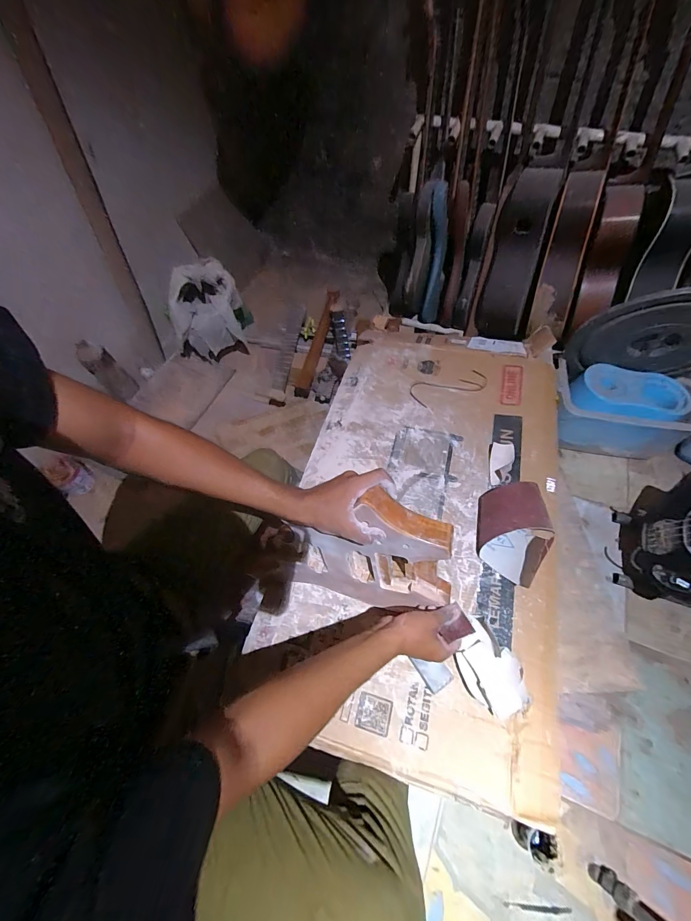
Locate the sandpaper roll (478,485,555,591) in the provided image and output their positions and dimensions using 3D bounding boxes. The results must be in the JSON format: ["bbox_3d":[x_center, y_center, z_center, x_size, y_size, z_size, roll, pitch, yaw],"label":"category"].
[{"bbox_3d":[0.317,0.130,0.665,0.135,0.073,0.184,26,67,17],"label":"sandpaper roll"}]

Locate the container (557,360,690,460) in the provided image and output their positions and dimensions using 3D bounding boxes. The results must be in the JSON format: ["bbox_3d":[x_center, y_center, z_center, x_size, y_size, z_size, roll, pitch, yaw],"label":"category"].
[{"bbox_3d":[0.935,-0.167,1.175,0.477,0.210,0.226,8,63,8],"label":"container"}]

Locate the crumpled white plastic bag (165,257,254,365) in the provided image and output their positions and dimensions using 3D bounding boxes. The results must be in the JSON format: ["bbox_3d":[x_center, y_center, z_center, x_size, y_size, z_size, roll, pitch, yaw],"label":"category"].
[{"bbox_3d":[-0.548,-0.563,1.403,0.314,0.322,0.250,-28,64,-11],"label":"crumpled white plastic bag"}]

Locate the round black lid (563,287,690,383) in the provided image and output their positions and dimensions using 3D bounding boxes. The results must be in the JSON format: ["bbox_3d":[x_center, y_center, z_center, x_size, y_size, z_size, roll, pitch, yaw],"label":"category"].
[{"bbox_3d":[0.888,-0.340,1.001,0.423,0.377,0.057,-6,69,47],"label":"round black lid"}]

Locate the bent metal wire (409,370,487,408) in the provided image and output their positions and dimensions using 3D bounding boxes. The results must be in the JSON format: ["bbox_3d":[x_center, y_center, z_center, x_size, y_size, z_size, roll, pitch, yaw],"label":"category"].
[{"bbox_3d":[0.258,-0.191,0.879,0.183,0.032,0.081,-15,62,-4],"label":"bent metal wire"}]

